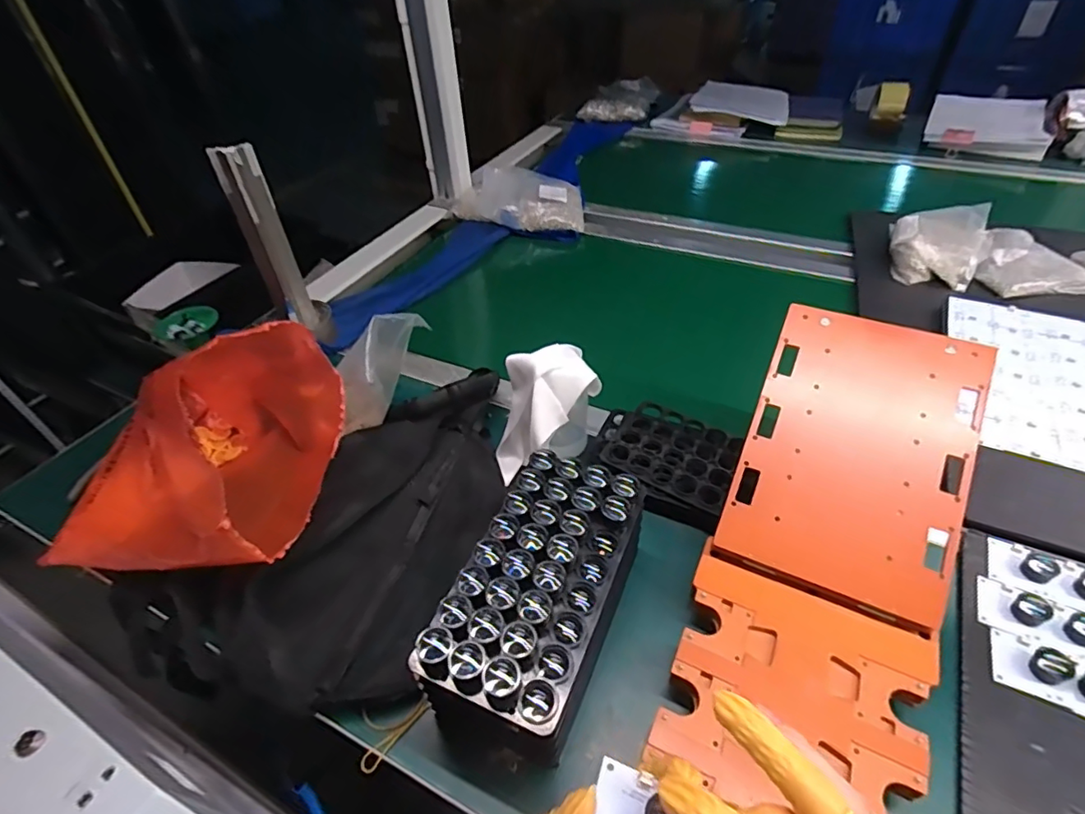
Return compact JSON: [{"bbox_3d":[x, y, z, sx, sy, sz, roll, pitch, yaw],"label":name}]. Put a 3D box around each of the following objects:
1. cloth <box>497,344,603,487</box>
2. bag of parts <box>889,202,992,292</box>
[{"bbox_3d":[0.005,0.001,0.533,0.095,0.100,0.110,6,46,12],"label":"cloth"},{"bbox_3d":[0.582,-0.242,0.797,0.115,0.056,0.164,17,49,22],"label":"bag of parts"}]

